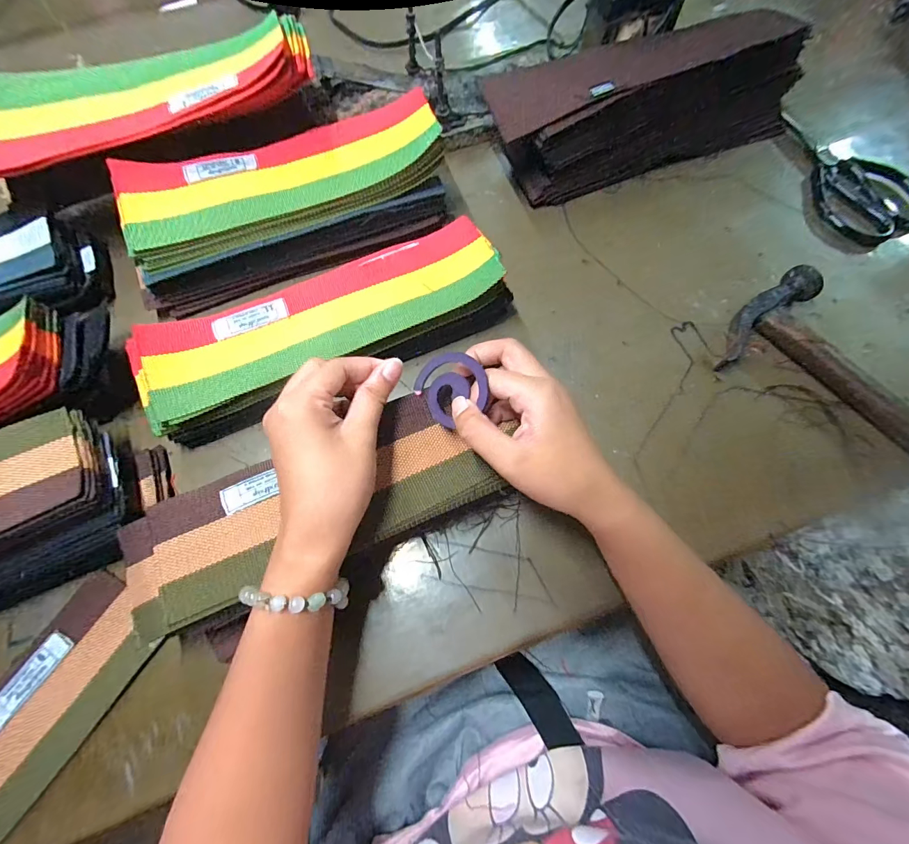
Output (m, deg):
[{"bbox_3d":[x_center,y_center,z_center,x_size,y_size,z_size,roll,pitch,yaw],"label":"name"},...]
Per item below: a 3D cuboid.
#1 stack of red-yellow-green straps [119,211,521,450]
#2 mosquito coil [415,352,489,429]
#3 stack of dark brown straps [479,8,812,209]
[{"bbox_3d":[-0.107,-0.080,0.345,0.307,0.056,0.101,-23,73,-7],"label":"stack of red-yellow-green straps"},{"bbox_3d":[-0.002,-0.023,0.265,0.045,0.005,0.053,-43,68,17],"label":"mosquito coil"},{"bbox_3d":[0.193,-0.304,0.389,0.337,0.107,0.059,-21,73,-7],"label":"stack of dark brown straps"}]

